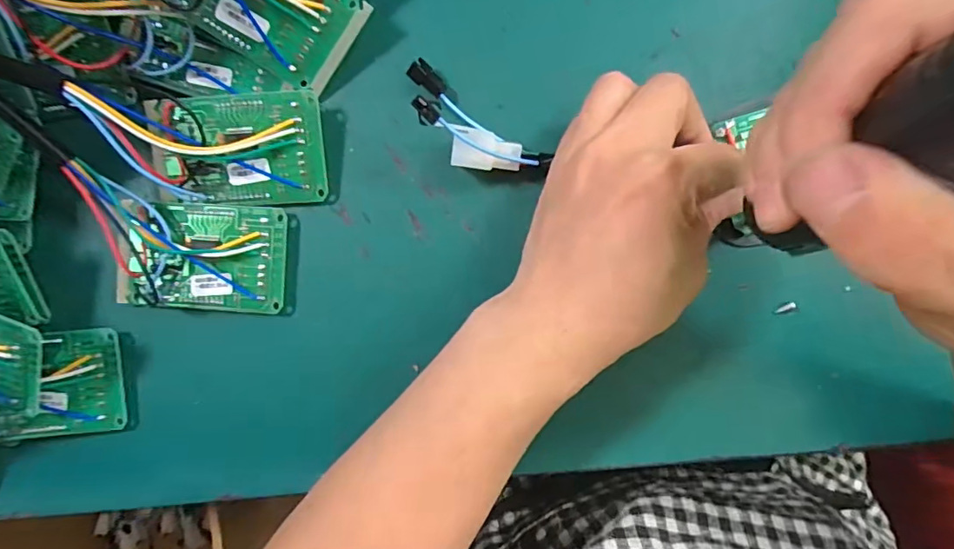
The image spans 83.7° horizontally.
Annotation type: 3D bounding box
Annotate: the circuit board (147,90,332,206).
[{"bbox_3d":[-0.108,-0.057,0.240,0.075,0.015,0.049,-1,98,0],"label":"circuit board"}]

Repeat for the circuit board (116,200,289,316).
[{"bbox_3d":[-0.127,-0.008,0.244,0.074,0.014,0.049,3,92,5],"label":"circuit board"}]

